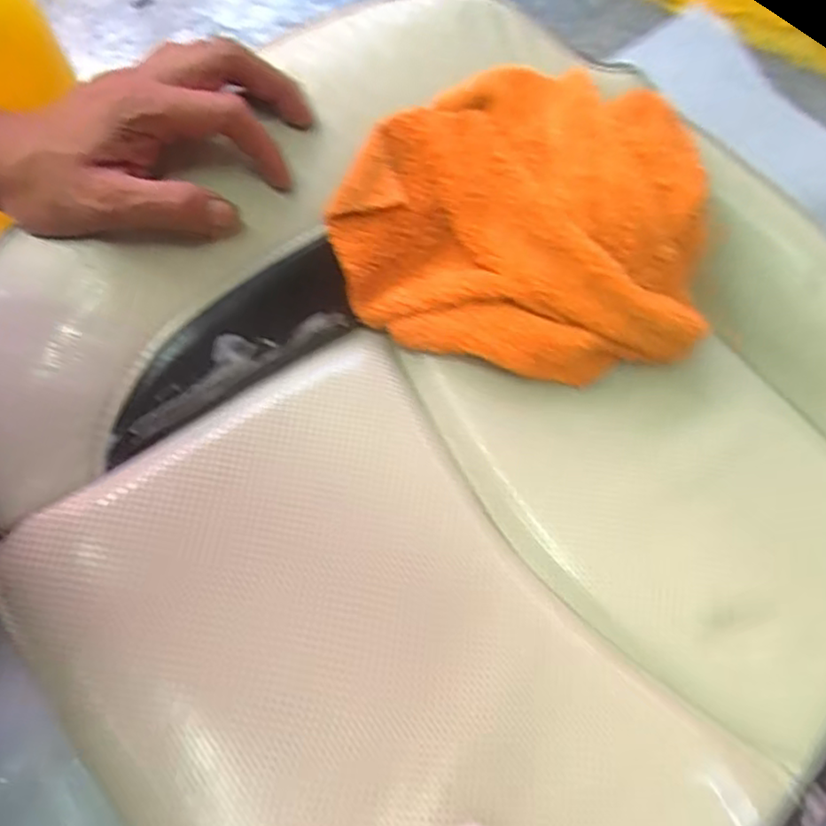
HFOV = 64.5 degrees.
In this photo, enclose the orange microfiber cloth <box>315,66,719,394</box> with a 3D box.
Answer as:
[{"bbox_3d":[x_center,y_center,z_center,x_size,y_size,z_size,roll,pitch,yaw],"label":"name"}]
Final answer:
[{"bbox_3d":[0.057,-0.102,0.359,0.192,0.028,0.164,-6,91,5],"label":"orange microfiber cloth"}]

